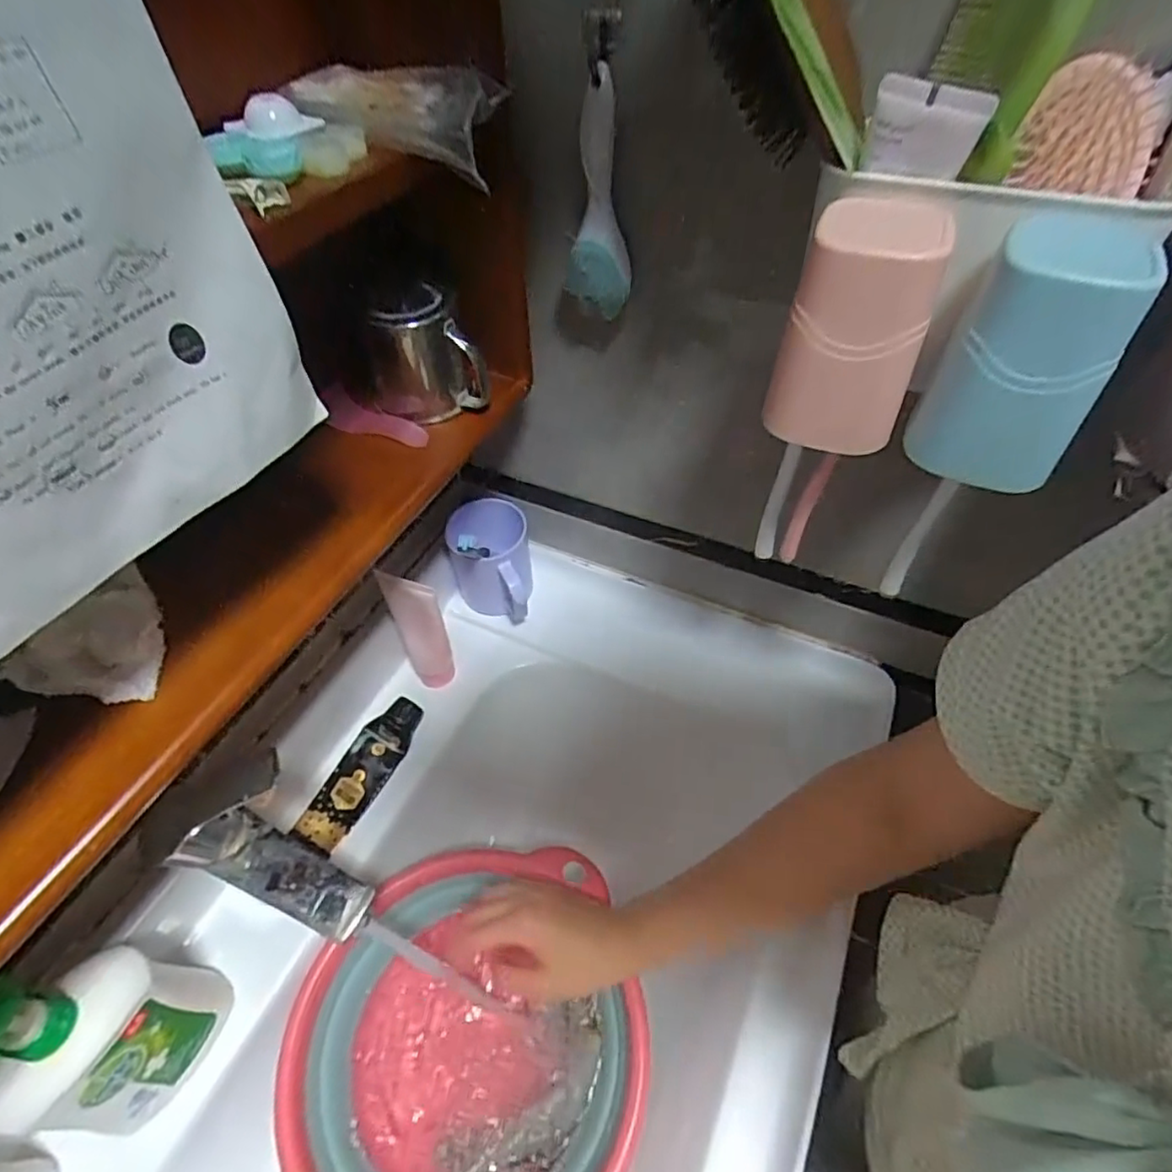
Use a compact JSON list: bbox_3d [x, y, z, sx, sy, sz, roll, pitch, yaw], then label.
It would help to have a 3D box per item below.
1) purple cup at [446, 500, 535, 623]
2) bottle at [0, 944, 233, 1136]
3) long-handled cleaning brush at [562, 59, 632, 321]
[{"bbox_3d":[-0.098,-0.019,0.663,0.083,0.107,0.109,-13,51,-10],"label":"purple cup"},{"bbox_3d":[-0.295,0.279,0.383,0.050,0.164,0.095,14,52,12],"label":"bottle"},{"bbox_3d":[0.009,-0.248,0.410,0.043,0.134,0.021,2,50,3],"label":"long-handled cleaning brush"}]

